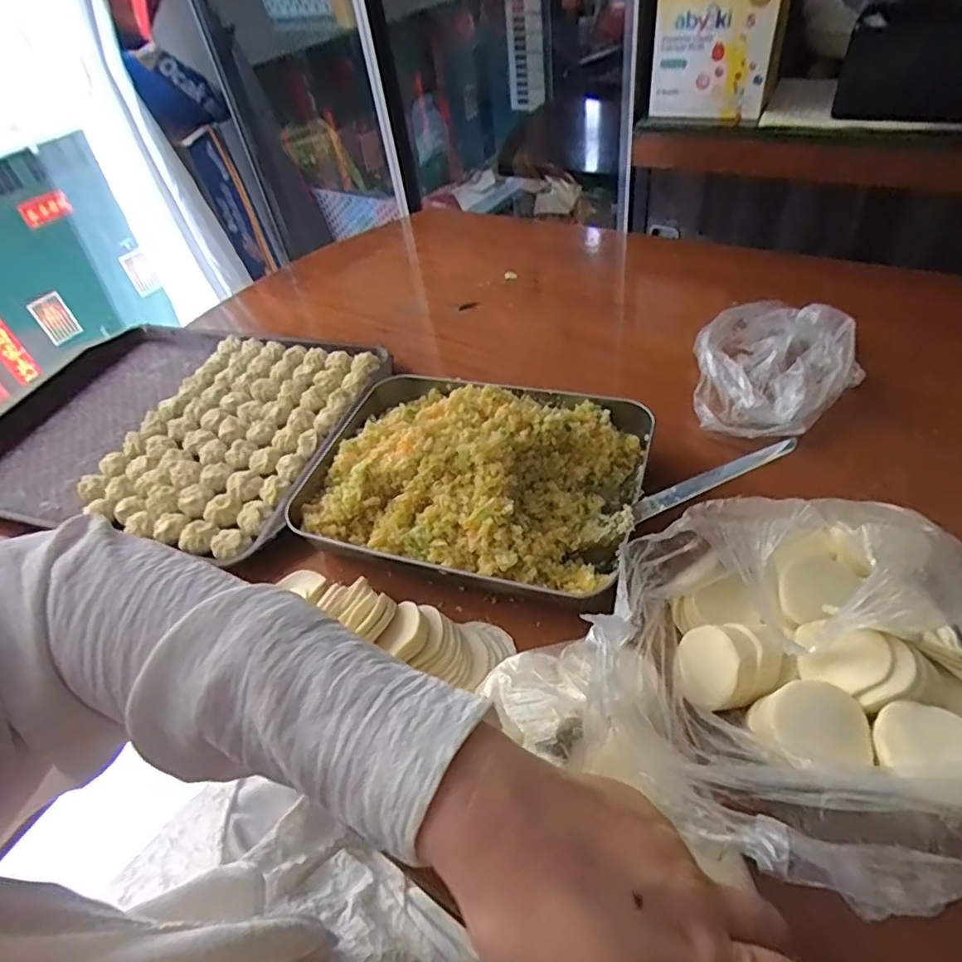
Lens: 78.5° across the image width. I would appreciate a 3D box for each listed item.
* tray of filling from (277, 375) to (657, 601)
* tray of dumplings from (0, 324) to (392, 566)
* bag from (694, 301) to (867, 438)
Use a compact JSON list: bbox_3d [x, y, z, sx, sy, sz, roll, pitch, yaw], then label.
[{"bbox_3d":[-0.007,-0.014,0.457,0.250,0.064,0.184,9,49,18],"label":"tray of filling"},{"bbox_3d":[-0.316,-0.058,0.603,0.420,0.049,0.293,10,49,18],"label":"tray of dumplings"},{"bbox_3d":[0.253,-0.104,0.514,0.132,0.056,0.159,21,53,27],"label":"bag"}]

